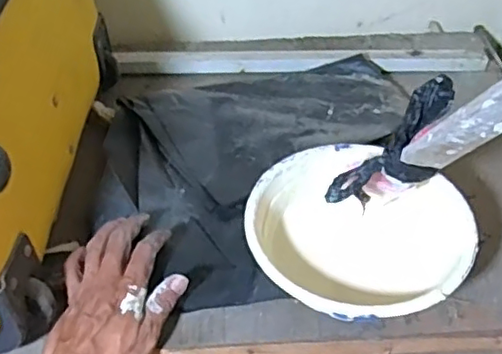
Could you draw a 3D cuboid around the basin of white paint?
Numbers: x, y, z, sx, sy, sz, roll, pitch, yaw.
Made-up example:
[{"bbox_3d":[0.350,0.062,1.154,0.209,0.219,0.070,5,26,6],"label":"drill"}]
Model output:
[{"bbox_3d":[0.095,0.057,0.559,0.188,0.060,0.173,-2,42,1],"label":"basin of white paint"}]

